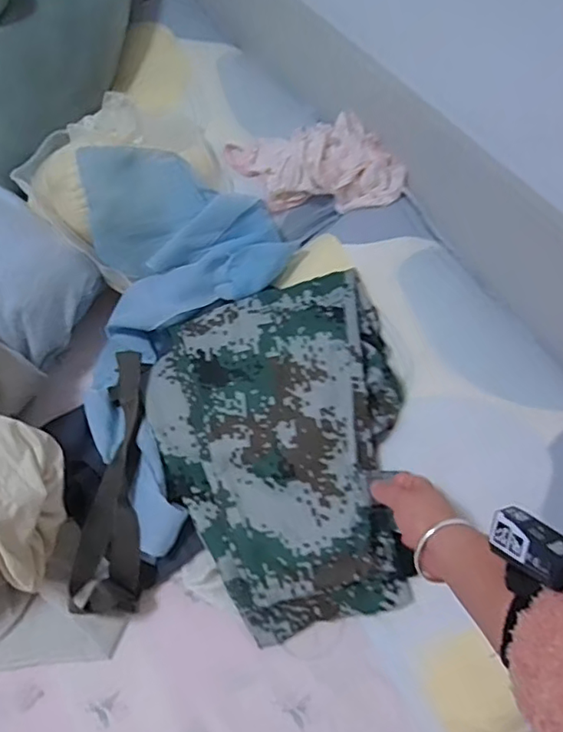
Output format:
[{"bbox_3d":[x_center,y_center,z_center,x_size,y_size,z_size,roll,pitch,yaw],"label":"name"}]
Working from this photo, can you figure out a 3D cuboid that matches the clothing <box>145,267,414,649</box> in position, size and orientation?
[{"bbox_3d":[0.003,0.092,0.696,0.290,0.156,0.397,-12,62,-8],"label":"clothing"}]

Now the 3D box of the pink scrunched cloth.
[{"bbox_3d":[0.052,-0.303,0.852,0.247,0.064,0.143,1,61,-1],"label":"pink scrunched cloth"}]

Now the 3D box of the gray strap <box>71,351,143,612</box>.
[{"bbox_3d":[-0.196,0.140,0.706,0.067,0.108,0.293,2,61,-1],"label":"gray strap"}]

